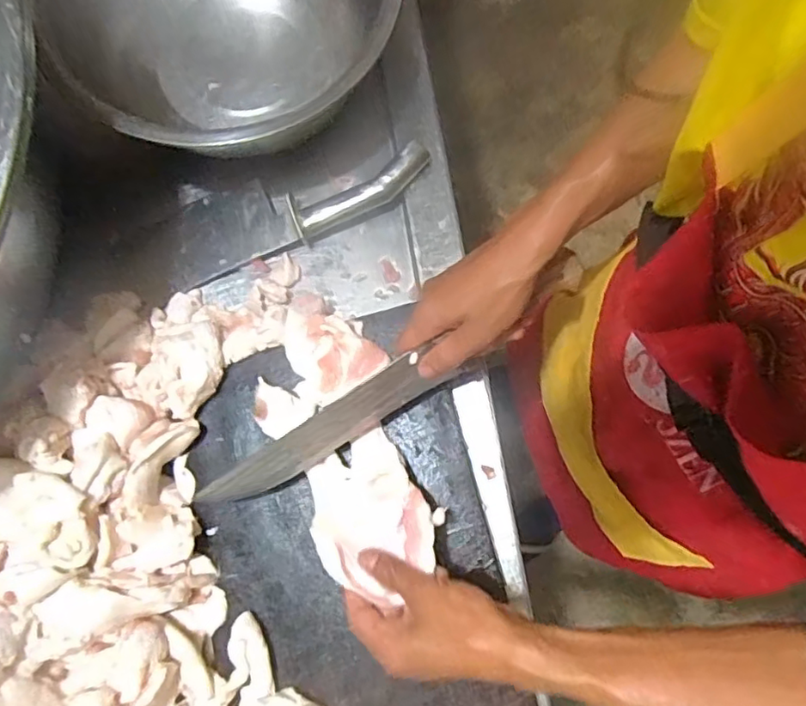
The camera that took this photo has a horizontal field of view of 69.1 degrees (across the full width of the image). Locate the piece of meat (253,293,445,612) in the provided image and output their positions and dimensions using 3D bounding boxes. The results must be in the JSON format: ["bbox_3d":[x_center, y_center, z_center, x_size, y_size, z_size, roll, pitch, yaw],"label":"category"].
[{"bbox_3d":[-0.057,0.069,0.496,0.115,0.036,0.264,-21,67,-3],"label":"piece of meat"}]

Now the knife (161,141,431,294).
[{"bbox_3d":[-0.112,-0.152,0.596,0.283,0.035,0.086,-21,78,-3],"label":"knife"}]

